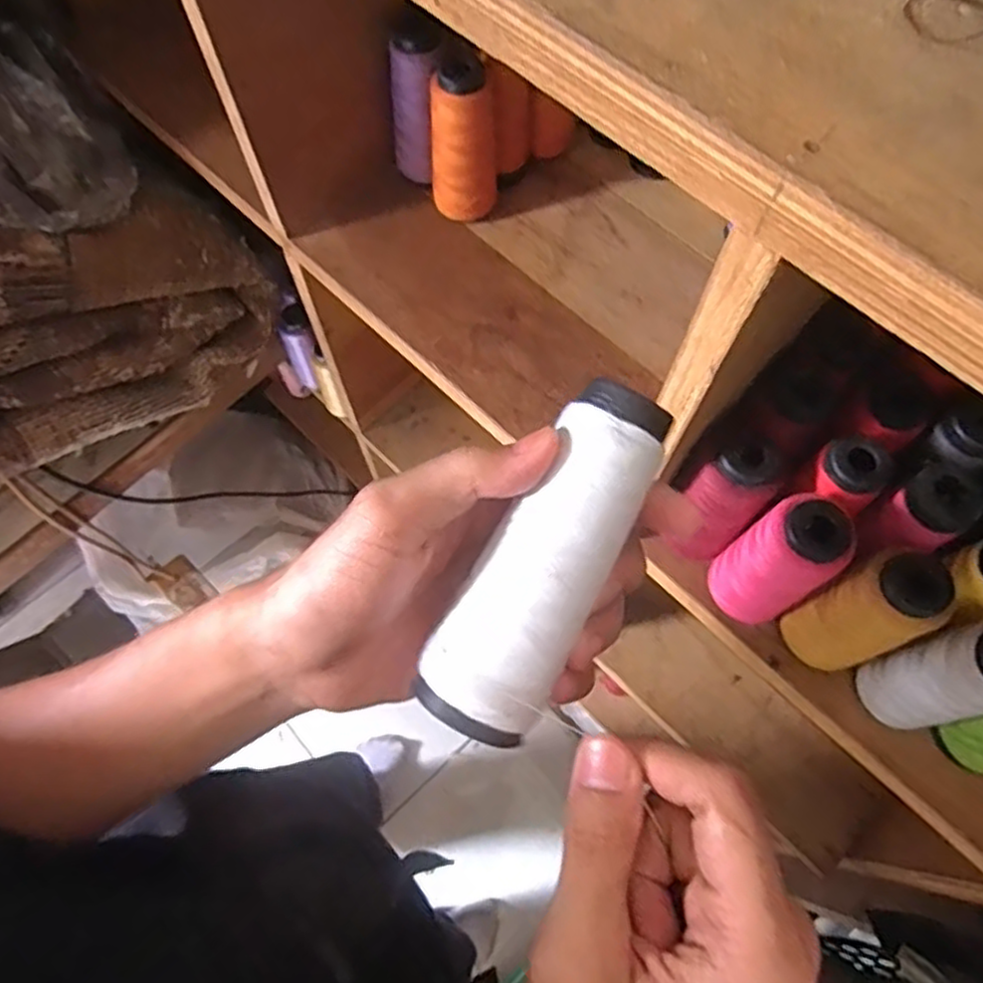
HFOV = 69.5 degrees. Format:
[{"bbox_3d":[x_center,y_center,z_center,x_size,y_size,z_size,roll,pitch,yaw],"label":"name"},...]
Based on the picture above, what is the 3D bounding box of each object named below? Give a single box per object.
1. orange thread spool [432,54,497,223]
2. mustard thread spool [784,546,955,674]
[{"bbox_3d":[-0.020,-0.245,0.497,0.047,0.105,0.046,-2,68,-1],"label":"orange thread spool"},{"bbox_3d":[0.195,0.064,0.371,0.043,0.106,0.048,-21,70,-8],"label":"mustard thread spool"}]

